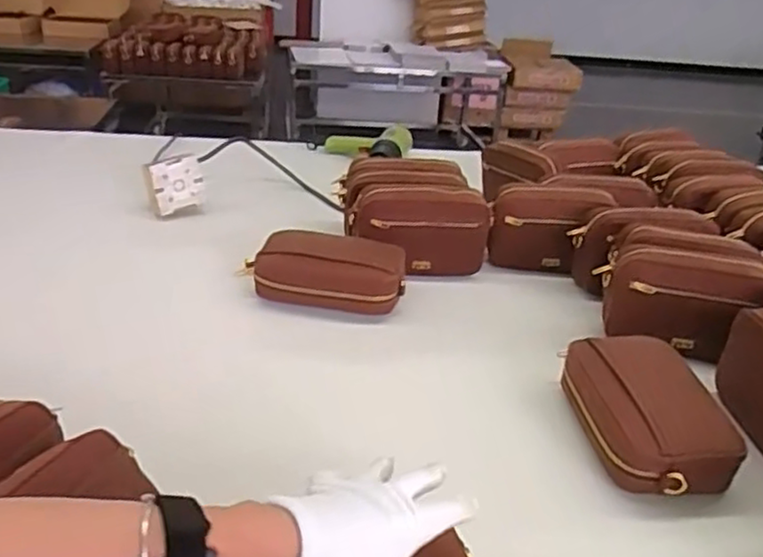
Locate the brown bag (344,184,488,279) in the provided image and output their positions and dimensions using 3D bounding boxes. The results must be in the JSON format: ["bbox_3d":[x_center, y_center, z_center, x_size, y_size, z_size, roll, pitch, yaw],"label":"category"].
[{"bbox_3d":[0.054,-0.069,1.014,0.200,0.124,0.064,1,28,-7],"label":"brown bag"}]

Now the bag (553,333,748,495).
[{"bbox_3d":[0.270,0.131,0.717,0.127,0.071,0.196,-2,28,-14],"label":"bag"}]

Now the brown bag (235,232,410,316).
[{"bbox_3d":[-0.074,-0.007,0.935,0.208,0.065,0.119,4,27,-2],"label":"brown bag"}]

